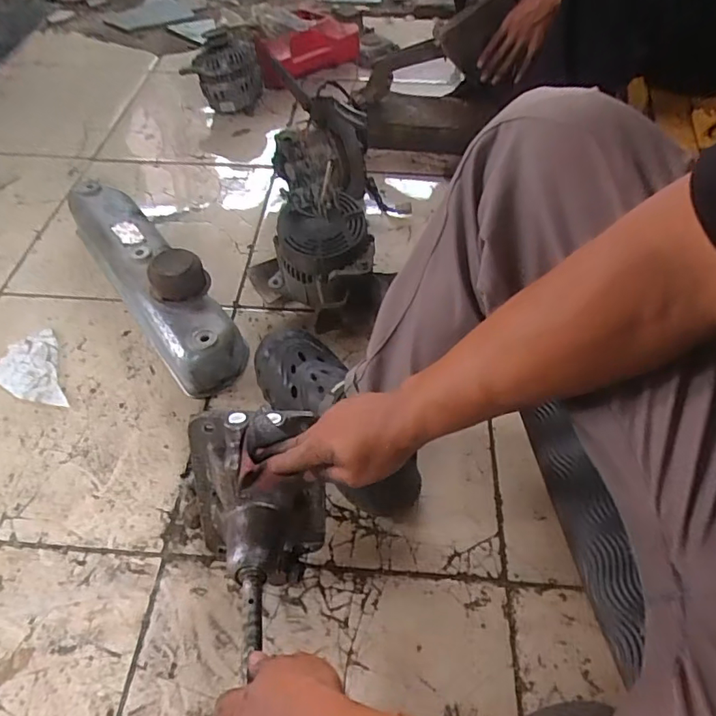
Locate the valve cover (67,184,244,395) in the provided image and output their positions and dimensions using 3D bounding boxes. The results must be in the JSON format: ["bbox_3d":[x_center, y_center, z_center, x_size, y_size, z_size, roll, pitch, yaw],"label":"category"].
[{"bbox_3d":[-0.334,-0.144,0.813,0.113,0.132,0.463,-33,60,-23],"label":"valve cover"}]

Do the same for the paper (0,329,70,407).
[{"bbox_3d":[-0.485,0.025,0.757,0.093,0.008,0.150,-23,57,-17],"label":"paper"}]

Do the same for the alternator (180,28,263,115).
[{"bbox_3d":[-0.300,-0.654,1.188,0.135,0.147,0.127,0,53,0],"label":"alternator"}]

